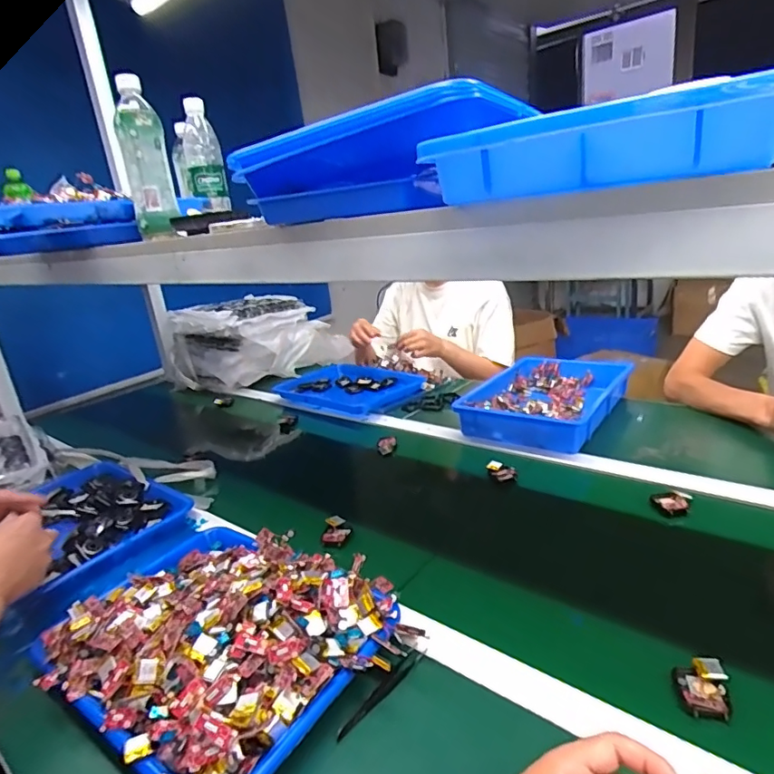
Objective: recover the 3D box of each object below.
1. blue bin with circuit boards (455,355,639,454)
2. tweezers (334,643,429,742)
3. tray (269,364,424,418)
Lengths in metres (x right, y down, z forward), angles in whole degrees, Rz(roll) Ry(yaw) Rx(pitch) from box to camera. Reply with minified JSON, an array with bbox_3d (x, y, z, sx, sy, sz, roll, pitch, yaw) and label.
[{"bbox_3d":[0.328,0.019,1.059,0.251,0.062,0.356,7,23,36],"label":"blue bin with circuit boards"},{"bbox_3d":[-0.003,0.281,0.482,0.013,0.013,0.116,10,25,41],"label":"tweezers"},{"bbox_3d":[-0.099,0.005,1.308,0.353,0.043,0.222,9,24,40],"label":"tray"}]

